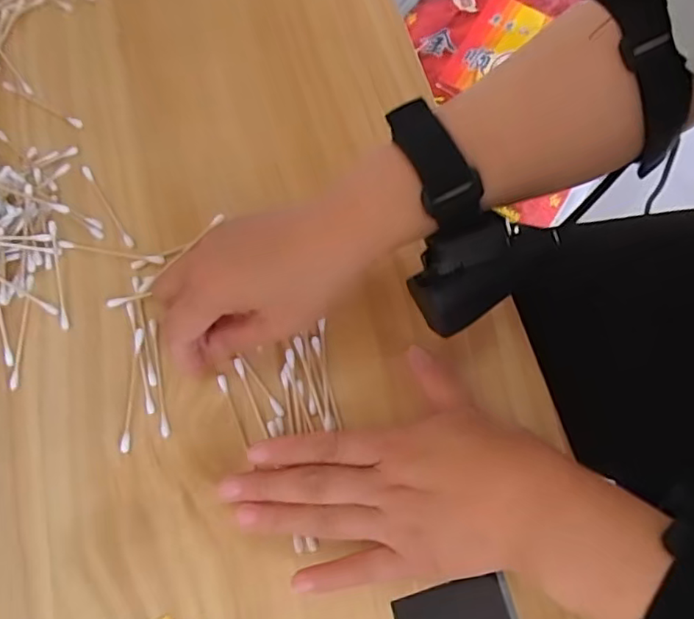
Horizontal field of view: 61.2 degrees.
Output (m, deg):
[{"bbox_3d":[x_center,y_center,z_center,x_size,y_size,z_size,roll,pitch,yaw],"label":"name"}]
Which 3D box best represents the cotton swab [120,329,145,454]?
[{"bbox_3d":[-0.124,0.046,0.340,0.007,0.005,0.070,1,70,0],"label":"cotton swab"}]

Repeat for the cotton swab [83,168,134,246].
[{"bbox_3d":[-0.155,-0.068,0.379,0.005,0.004,0.069,-32,73,-12],"label":"cotton swab"}]

